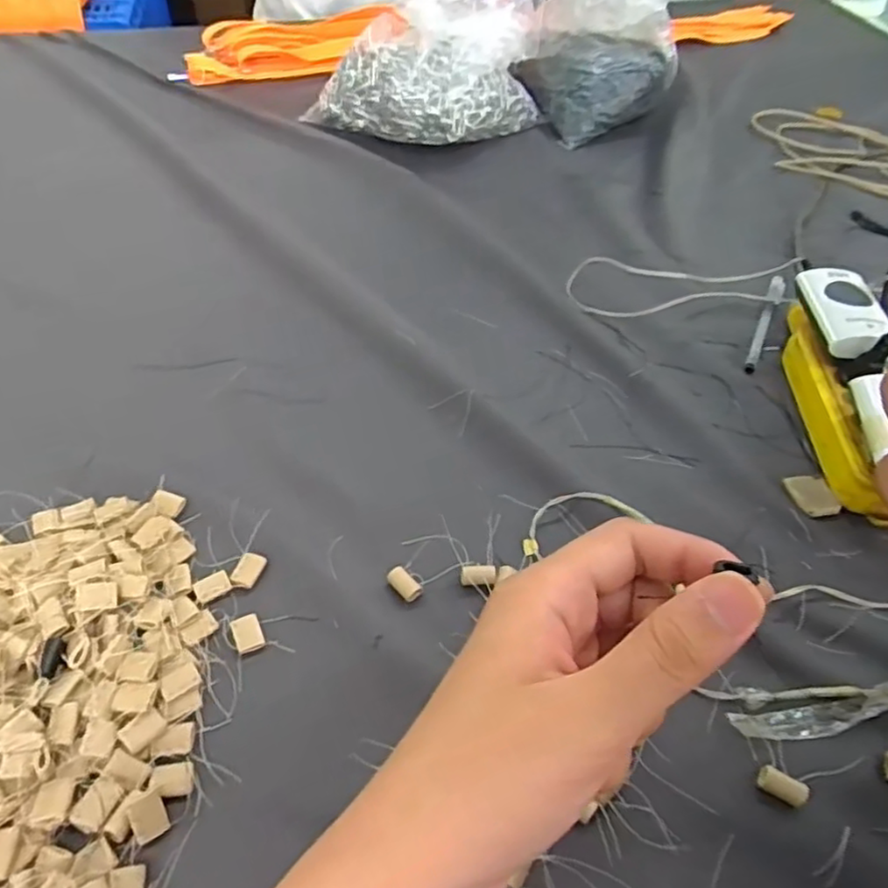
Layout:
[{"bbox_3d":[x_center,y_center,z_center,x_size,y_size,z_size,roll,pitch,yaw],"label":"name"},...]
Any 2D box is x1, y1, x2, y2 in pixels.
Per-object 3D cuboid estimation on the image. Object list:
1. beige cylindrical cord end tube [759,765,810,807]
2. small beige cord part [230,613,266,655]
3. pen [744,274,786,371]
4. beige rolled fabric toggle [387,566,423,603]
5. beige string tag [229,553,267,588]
[{"bbox_3d":[0.167,0.169,0.324,0.022,0.012,0.011,20,52,14],"label":"beige cylindrical cord end tube"},{"bbox_3d":[-0.110,0.106,0.369,0.015,0.004,0.021,-20,53,-18],"label":"small beige cord part"},{"bbox_3d":[0.282,-0.108,0.575,0.013,0.016,0.137,23,53,16],"label":"pen"},{"bbox_3d":[-0.023,0.082,0.391,0.013,0.006,0.022,-35,59,-27],"label":"beige rolled fabric toggle"},{"bbox_3d":[-0.117,0.076,0.393,0.016,0.004,0.021,14,51,10],"label":"beige string tag"}]

